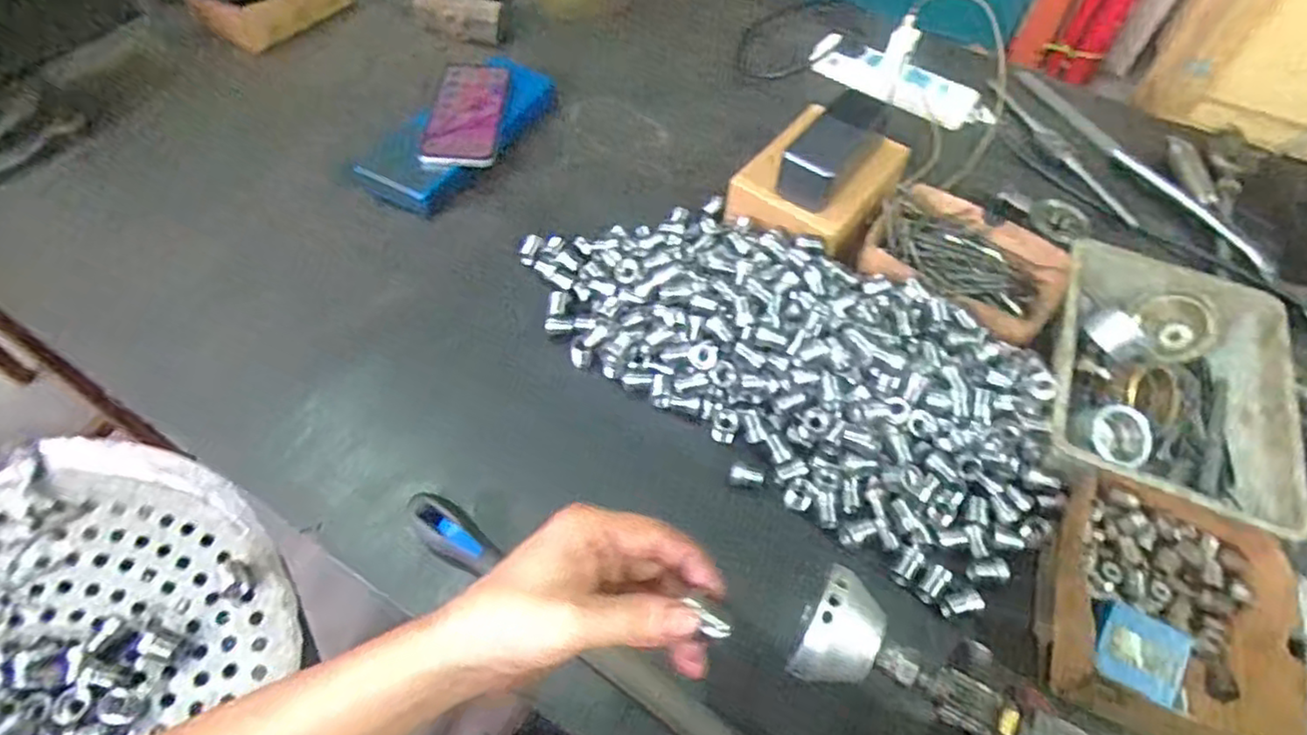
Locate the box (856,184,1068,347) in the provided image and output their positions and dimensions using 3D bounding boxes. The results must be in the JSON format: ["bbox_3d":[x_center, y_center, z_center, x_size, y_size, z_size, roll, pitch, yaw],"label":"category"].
[{"bbox_3d":[0.295,-0.100,0.643,0.174,0.042,0.138,28,57,15],"label":"box"}]

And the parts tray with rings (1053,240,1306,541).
[{"bbox_3d":[0.419,0.008,0.562,0.169,0.050,0.236,22,55,11],"label":"parts tray with rings"}]

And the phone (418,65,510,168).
[{"bbox_3d":[-0.198,-0.268,0.722,0.072,0.008,0.157,7,59,-9],"label":"phone"}]

